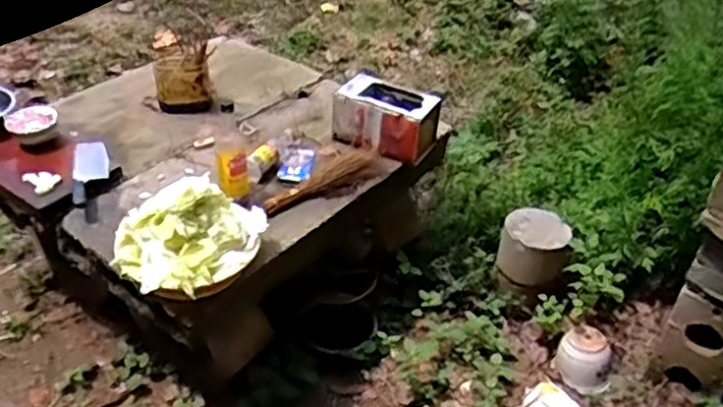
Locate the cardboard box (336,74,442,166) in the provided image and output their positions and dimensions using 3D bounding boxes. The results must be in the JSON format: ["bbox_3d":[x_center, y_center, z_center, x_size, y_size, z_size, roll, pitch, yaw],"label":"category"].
[{"bbox_3d":[0.076,-0.250,1.907,0.283,0.142,0.207,22,39,22],"label":"cardboard box"}]

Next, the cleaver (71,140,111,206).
[{"bbox_3d":[-0.677,-0.087,1.679,0.081,0.028,0.265,-6,37,-15],"label":"cleaver"}]

